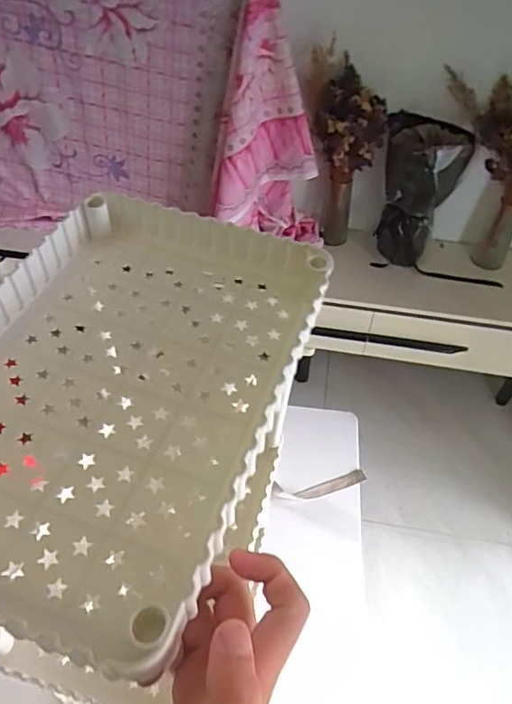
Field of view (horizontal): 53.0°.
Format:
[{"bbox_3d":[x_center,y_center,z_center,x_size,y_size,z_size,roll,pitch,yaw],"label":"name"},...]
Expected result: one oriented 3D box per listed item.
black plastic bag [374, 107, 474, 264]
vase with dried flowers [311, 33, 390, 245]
[{"bbox_3d":[0.473,-0.467,1.526,0.225,0.383,0.193,22,52,16],"label":"black plastic bag"},{"bbox_3d":[0.241,-0.530,1.492,0.207,0.529,0.220,5,49,2],"label":"vase with dried flowers"}]

